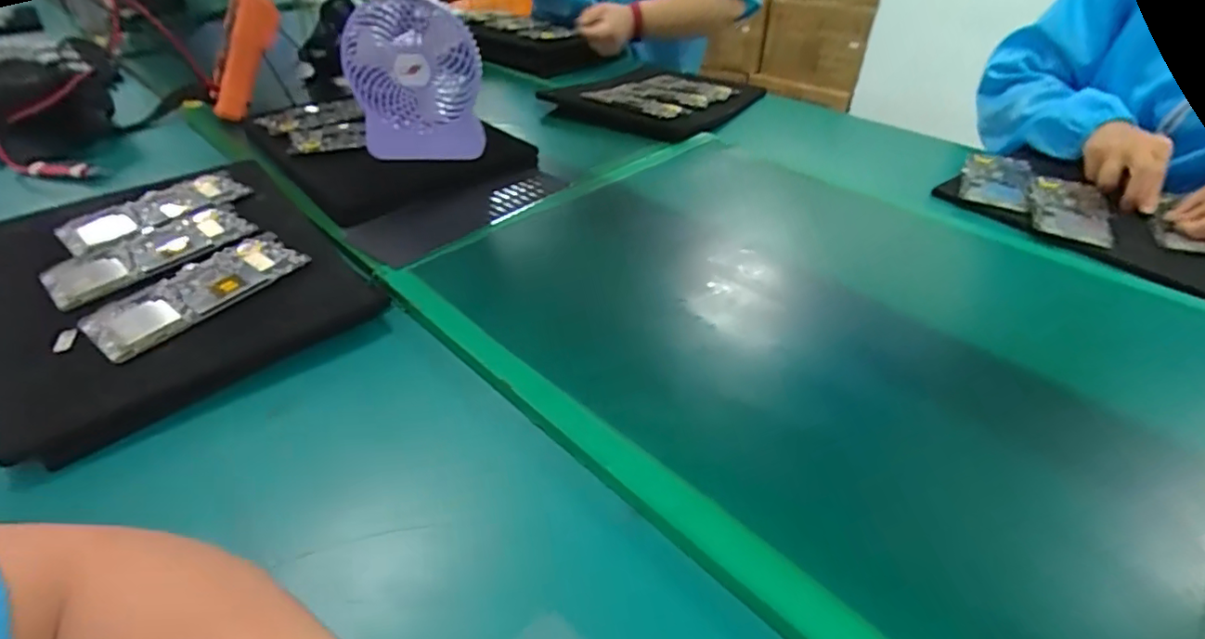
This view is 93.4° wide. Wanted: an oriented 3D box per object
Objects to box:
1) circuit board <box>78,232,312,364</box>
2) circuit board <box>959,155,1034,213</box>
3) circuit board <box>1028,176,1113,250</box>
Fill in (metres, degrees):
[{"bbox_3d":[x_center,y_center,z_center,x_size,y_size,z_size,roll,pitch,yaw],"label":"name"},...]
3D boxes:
[{"bbox_3d":[-0.341,-0.025,0.482,0.073,0.007,0.157,28,48,21],"label":"circuit board"},{"bbox_3d":[0.485,-0.174,0.697,0.070,0.006,0.152,22,43,25],"label":"circuit board"},{"bbox_3d":[0.524,-0.123,0.636,0.075,0.005,0.152,22,43,25],"label":"circuit board"}]

